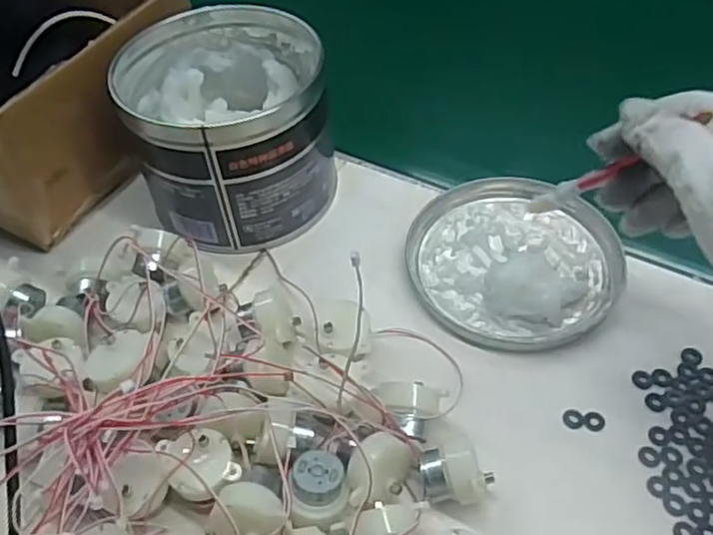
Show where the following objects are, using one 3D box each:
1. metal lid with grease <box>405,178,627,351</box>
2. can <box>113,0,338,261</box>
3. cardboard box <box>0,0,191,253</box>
[{"bbox_3d":[0.099,-0.010,0.410,0.127,0.021,0.130,-2,51,3],"label":"metal lid with grease"},{"bbox_3d":[-0.082,-0.092,0.438,0.117,0.103,0.135,-15,51,-9],"label":"can"},{"bbox_3d":[-0.246,-0.141,0.476,0.207,0.098,0.196,24,56,21],"label":"cardboard box"}]

